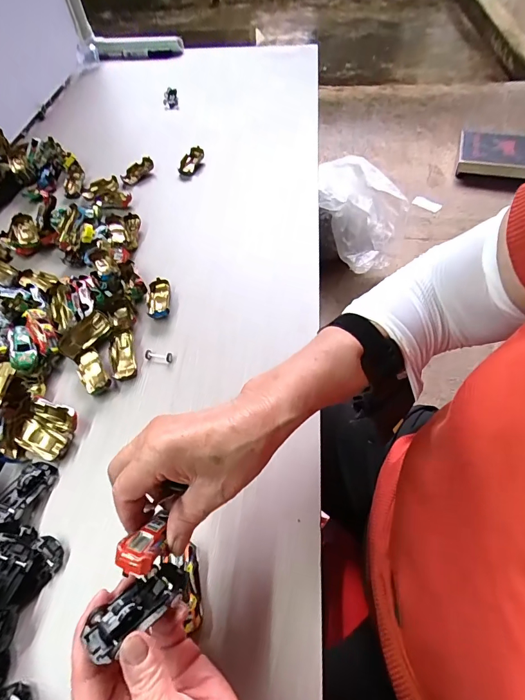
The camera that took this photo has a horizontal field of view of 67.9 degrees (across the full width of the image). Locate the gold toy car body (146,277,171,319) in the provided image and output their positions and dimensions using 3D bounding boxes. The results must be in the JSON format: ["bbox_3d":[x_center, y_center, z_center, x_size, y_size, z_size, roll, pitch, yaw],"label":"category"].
[{"bbox_3d":[-0.135,-0.067,0.504,0.031,0.012,0.063,-6,54,-1],"label":"gold toy car body"}]

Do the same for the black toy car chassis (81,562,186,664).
[{"bbox_3d":[-0.078,0.159,0.245,0.026,0.014,0.061,39,41,25],"label":"black toy car chassis"}]

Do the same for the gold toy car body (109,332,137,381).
[{"bbox_3d":[-0.163,0.008,0.453,0.027,0.009,0.061,-15,55,-7],"label":"gold toy car body"}]

